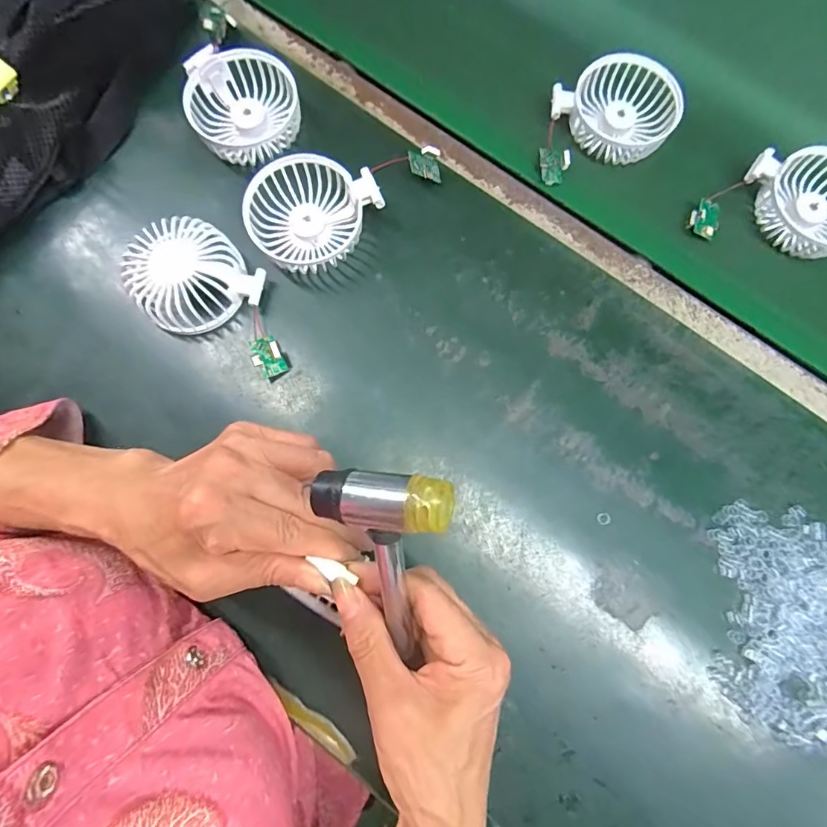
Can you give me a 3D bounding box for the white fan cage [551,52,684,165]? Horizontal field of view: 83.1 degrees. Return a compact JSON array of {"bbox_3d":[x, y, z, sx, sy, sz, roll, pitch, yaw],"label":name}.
[{"bbox_3d":[0.179,-0.266,0.404,0.095,0.032,0.082,38,81,6],"label":"white fan cage"}]

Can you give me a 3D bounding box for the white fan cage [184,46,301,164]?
[{"bbox_3d":[-0.141,-0.258,0.395,0.086,0.040,0.086,0,79,-1],"label":"white fan cage"}]

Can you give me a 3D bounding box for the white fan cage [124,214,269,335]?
[{"bbox_3d":[-0.172,-0.111,0.364,0.094,0.038,0.083,-24,80,-5],"label":"white fan cage"}]

